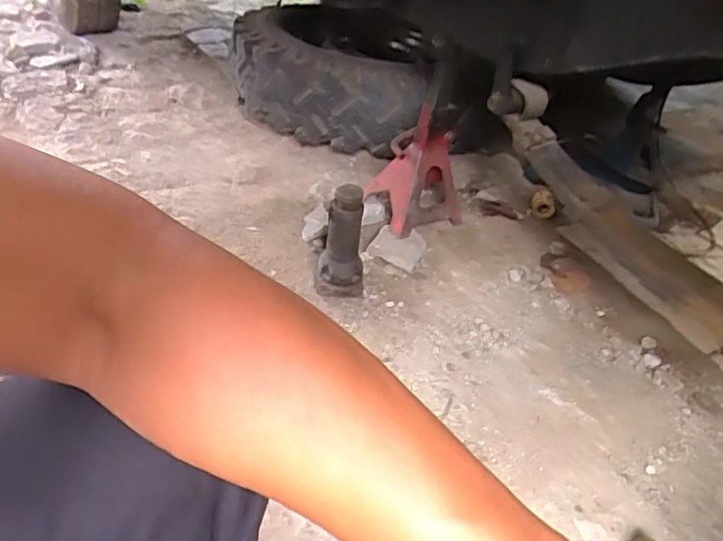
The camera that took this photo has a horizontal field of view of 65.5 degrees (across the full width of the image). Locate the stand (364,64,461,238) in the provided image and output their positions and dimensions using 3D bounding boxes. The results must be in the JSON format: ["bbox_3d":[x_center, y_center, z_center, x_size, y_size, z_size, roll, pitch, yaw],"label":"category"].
[{"bbox_3d":[0.119,-0.242,1.128,0.149,0.309,0.140,-14,43,-27],"label":"stand"}]

